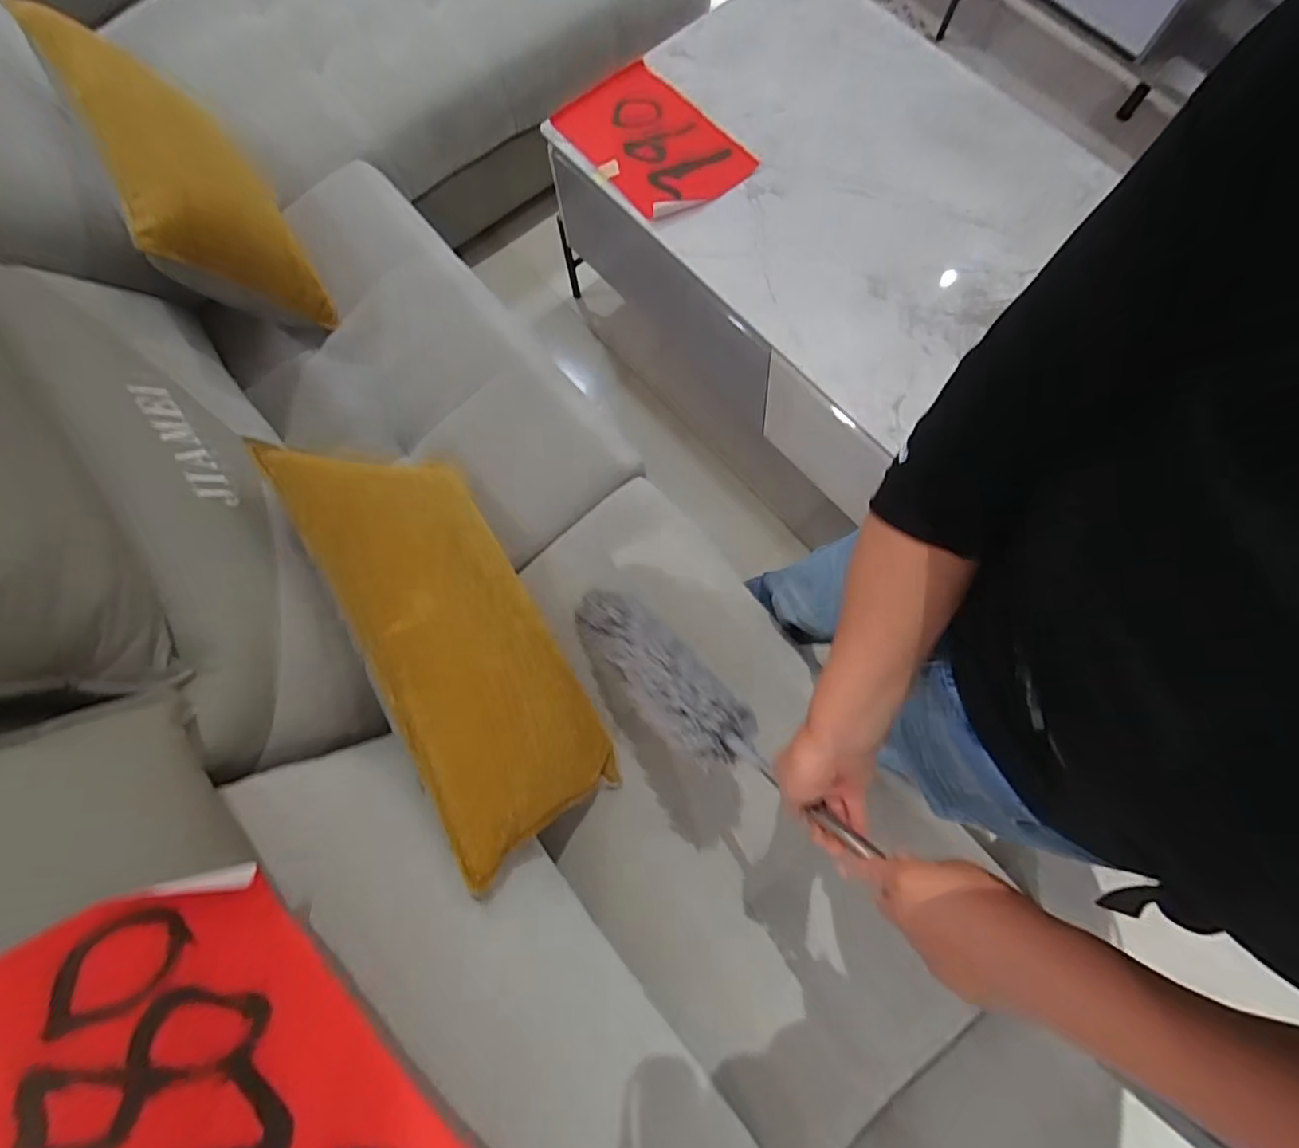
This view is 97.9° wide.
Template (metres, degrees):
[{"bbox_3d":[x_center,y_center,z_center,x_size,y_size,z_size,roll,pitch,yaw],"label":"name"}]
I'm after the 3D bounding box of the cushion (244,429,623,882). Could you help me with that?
[{"bbox_3d":[-0.279,0.073,0.817,0.294,0.120,0.619,-18,72,-45],"label":"cushion"}]

